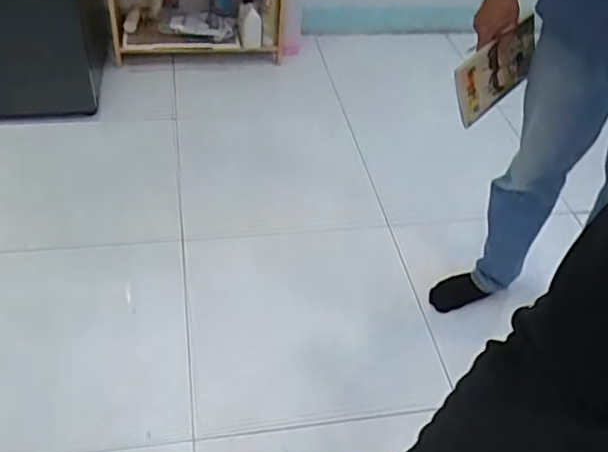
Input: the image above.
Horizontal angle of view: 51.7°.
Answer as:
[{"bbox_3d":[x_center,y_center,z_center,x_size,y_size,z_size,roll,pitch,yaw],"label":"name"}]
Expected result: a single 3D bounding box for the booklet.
[{"bbox_3d":[0.390,-0.310,1.265,0.210,0.148,0.010,-36,48,-13],"label":"booklet"}]

